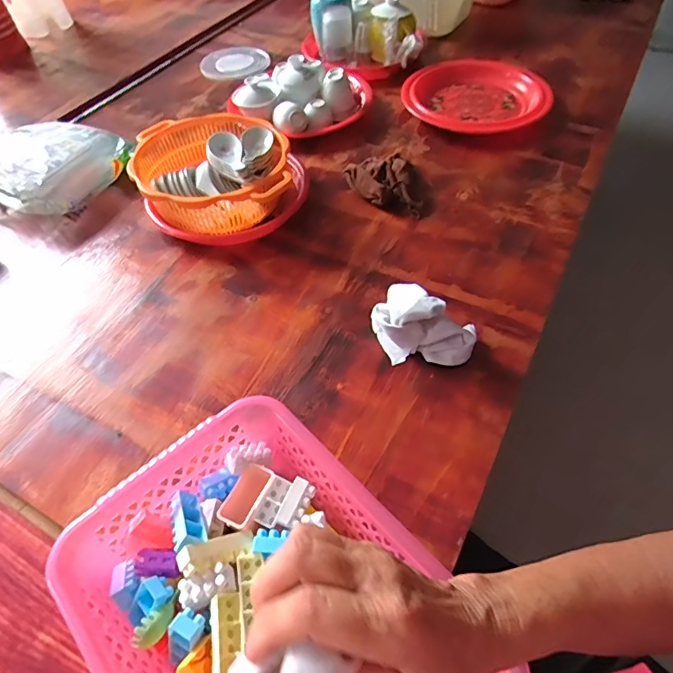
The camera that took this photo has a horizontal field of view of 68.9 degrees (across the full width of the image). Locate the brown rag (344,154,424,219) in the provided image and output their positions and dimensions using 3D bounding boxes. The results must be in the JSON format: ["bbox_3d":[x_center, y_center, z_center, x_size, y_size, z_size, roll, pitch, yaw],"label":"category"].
[{"bbox_3d":[0.084,-0.232,0.731,0.093,0.040,0.141,-32,57,-20],"label":"brown rag"}]

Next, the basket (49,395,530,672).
[{"bbox_3d":[-0.050,0.205,0.372,0.219,0.079,0.293,-36,59,-22],"label":"basket"}]

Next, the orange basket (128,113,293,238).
[{"bbox_3d":[-0.176,-0.238,0.718,0.212,0.082,0.224,-6,52,-1],"label":"orange basket"}]

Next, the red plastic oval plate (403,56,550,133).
[{"bbox_3d":[0.244,-0.422,0.863,0.251,0.033,0.223,19,56,17],"label":"red plastic oval plate"}]

